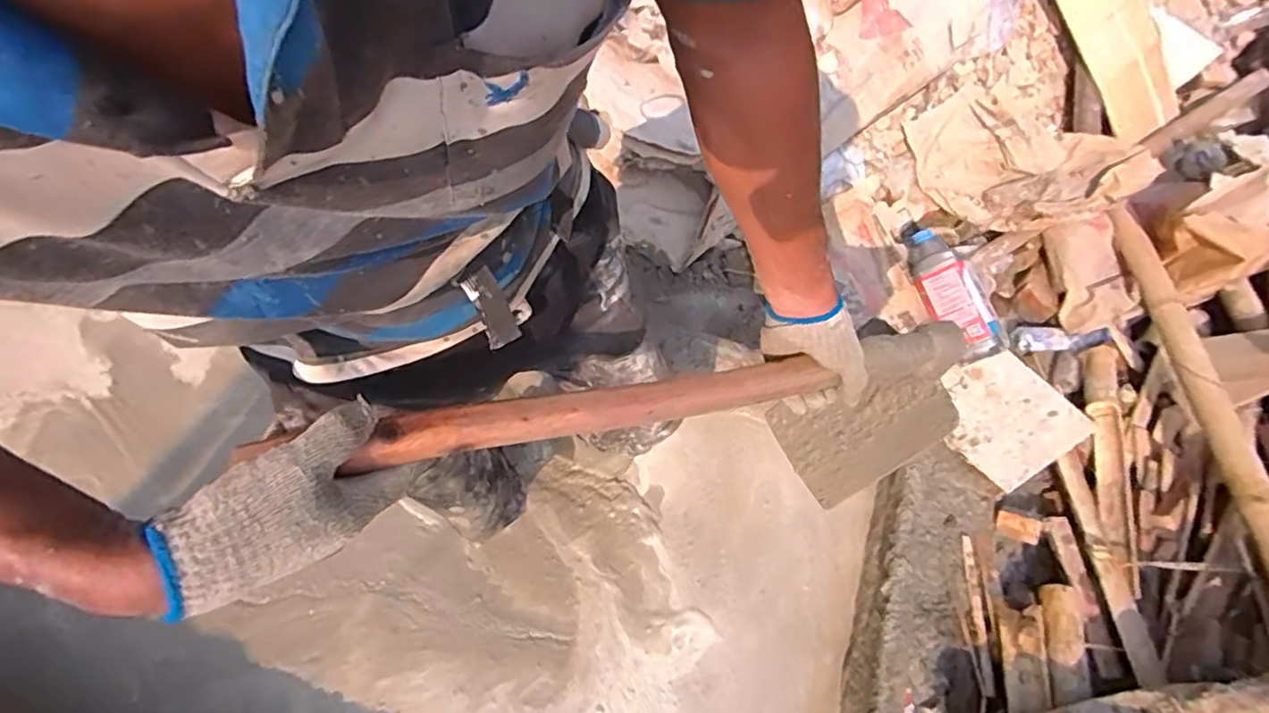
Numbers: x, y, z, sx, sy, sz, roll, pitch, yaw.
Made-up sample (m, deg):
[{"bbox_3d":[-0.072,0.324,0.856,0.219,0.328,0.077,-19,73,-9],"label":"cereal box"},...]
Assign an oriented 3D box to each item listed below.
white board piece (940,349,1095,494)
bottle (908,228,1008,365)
[{"bbox_3d":[0.823,0.131,1.387,0.256,0.023,0.267,-33,65,0],"label":"white board piece"},{"bbox_3d":[0.721,-0.143,1.385,0.128,0.129,0.315,-13,66,-8],"label":"bottle"}]

